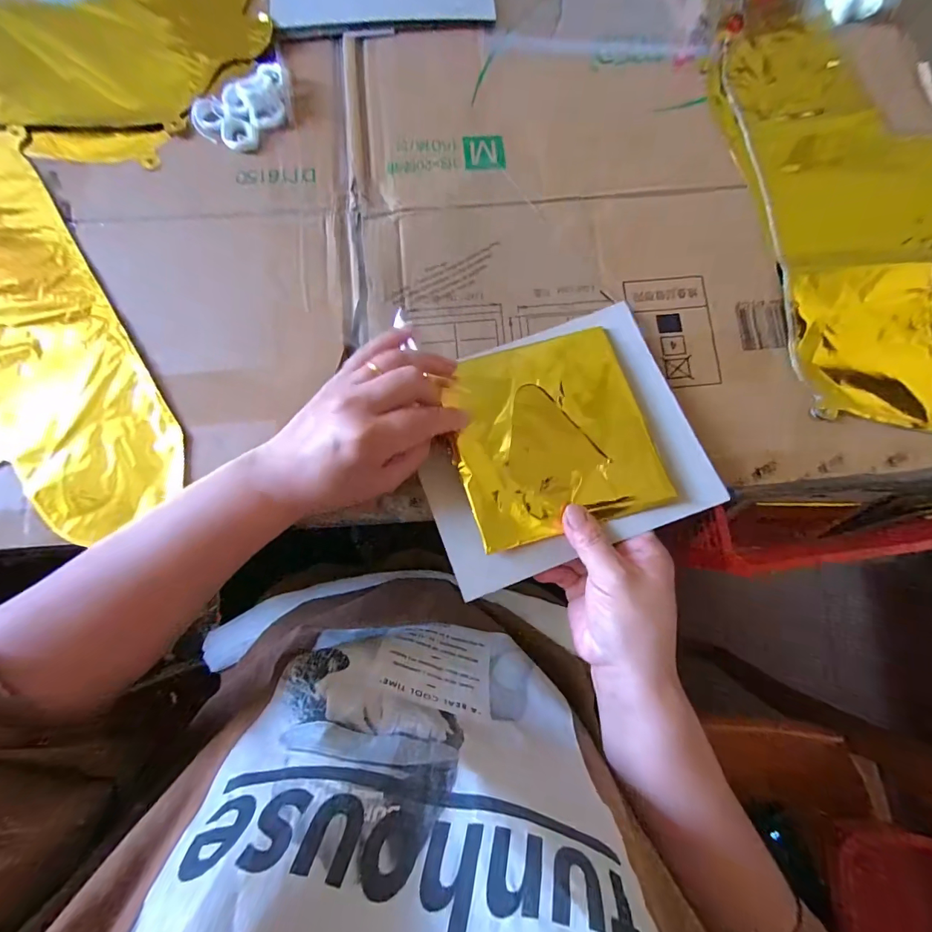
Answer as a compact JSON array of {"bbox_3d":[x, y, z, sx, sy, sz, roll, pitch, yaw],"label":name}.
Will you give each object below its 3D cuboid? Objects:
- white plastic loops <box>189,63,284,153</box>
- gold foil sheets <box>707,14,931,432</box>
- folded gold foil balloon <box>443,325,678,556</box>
[{"bbox_3d":[-0.179,-0.292,0.347,0.082,0.015,0.054,-38,82,-7],"label":"white plastic loops"},{"bbox_3d":[0.327,-0.204,0.346,0.178,0.008,0.393,-8,79,-3],"label":"gold foil sheets"},{"bbox_3d":[0.058,-0.024,0.295,0.130,0.012,0.136,-16,80,-4],"label":"folded gold foil balloon"}]

